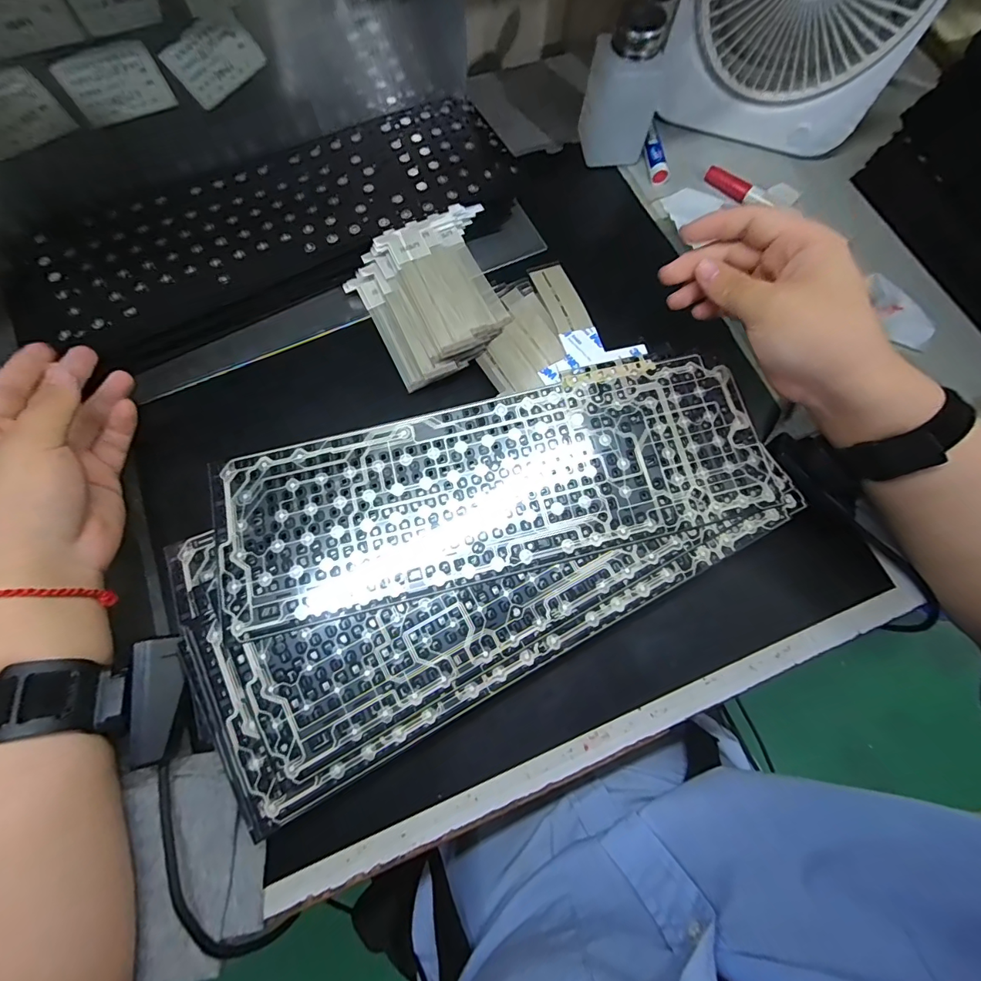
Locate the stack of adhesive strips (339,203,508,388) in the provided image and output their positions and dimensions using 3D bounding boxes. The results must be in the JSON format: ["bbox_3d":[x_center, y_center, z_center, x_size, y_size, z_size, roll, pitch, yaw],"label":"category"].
[{"bbox_3d":[-0.039,-0.156,0.349,0.117,0.028,0.119,-30,76,-11],"label":"stack of adhesive strips"}]

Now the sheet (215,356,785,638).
[{"bbox_3d":[0.007,-0.007,0.295,0.356,0.005,0.119,-12,77,-4],"label":"sheet"}]

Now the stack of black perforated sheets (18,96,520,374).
[{"bbox_3d":[-0.166,-0.218,0.353,0.392,0.015,0.151,-26,75,-10],"label":"stack of black perforated sheets"}]

